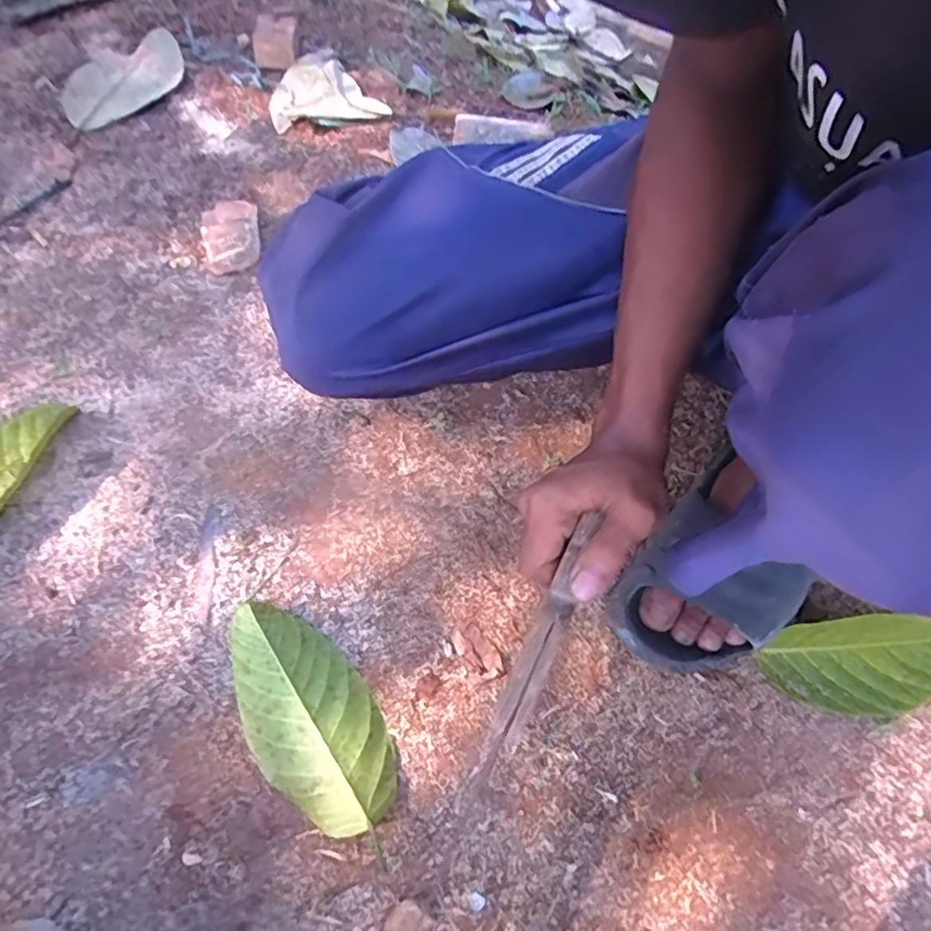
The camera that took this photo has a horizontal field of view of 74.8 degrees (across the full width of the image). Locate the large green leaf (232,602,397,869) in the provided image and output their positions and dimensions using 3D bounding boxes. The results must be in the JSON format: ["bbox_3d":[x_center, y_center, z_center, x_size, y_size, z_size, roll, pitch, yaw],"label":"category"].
[{"bbox_3d":[-0.111,0.176,0.432,0.083,0.029,0.168,-31,66,-21],"label":"large green leaf"}]

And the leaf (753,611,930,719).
[{"bbox_3d":[0.323,0.161,0.492,0.169,0.008,0.075,-5,59,-8],"label":"leaf"}]

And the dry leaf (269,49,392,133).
[{"bbox_3d":[-0.227,-0.561,0.902,0.164,0.019,0.185,-23,63,-18],"label":"dry leaf"}]

